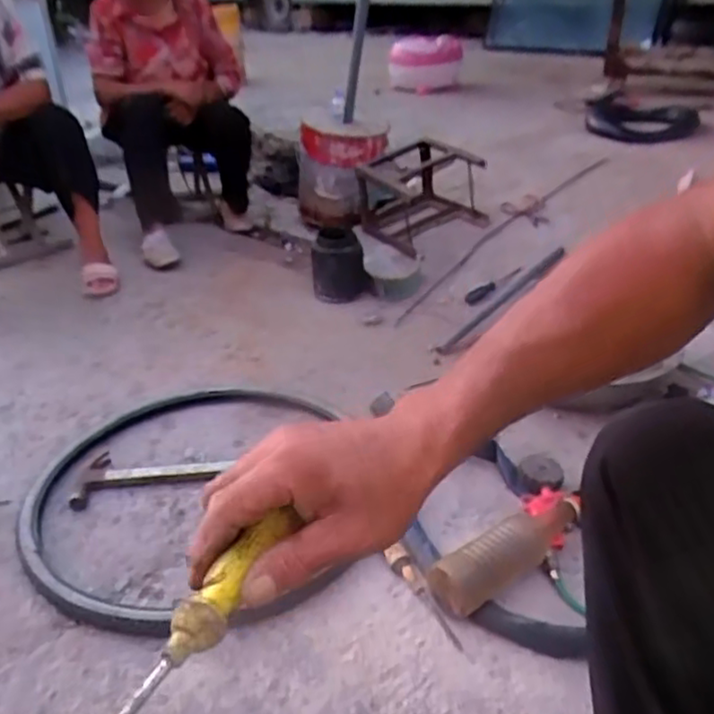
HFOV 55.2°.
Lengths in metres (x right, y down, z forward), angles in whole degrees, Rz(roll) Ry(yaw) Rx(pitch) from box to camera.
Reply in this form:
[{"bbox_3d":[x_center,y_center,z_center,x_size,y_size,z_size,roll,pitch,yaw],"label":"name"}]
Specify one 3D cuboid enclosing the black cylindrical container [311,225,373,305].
[{"bbox_3d":[-0.039,-0.248,1.820,0.149,0.157,0.149,-2,29,1],"label":"black cylindrical container"}]

